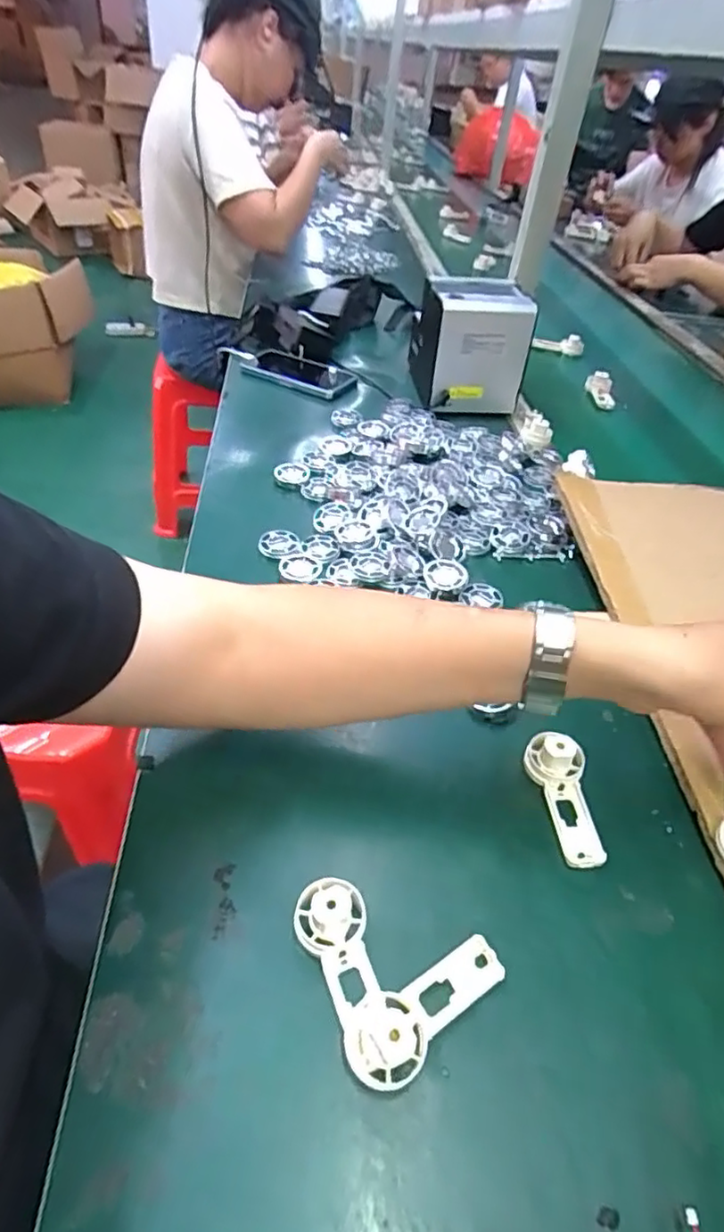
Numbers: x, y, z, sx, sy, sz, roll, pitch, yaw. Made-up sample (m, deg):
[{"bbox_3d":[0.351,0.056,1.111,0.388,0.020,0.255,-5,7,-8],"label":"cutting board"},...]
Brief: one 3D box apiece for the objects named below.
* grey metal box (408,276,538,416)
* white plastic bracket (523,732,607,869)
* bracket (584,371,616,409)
[{"bbox_3d":[0.150,-0.371,0.862,0.130,0.147,0.133,0,43,-7],"label":"grey metal box"},{"bbox_3d":[0.137,0.119,0.419,0.036,0.025,0.089,-1,43,-6],"label":"white plastic bracket"},{"bbox_3d":[0.386,-0.360,1.009,0.032,0.026,0.084,1,56,-4],"label":"bracket"}]

